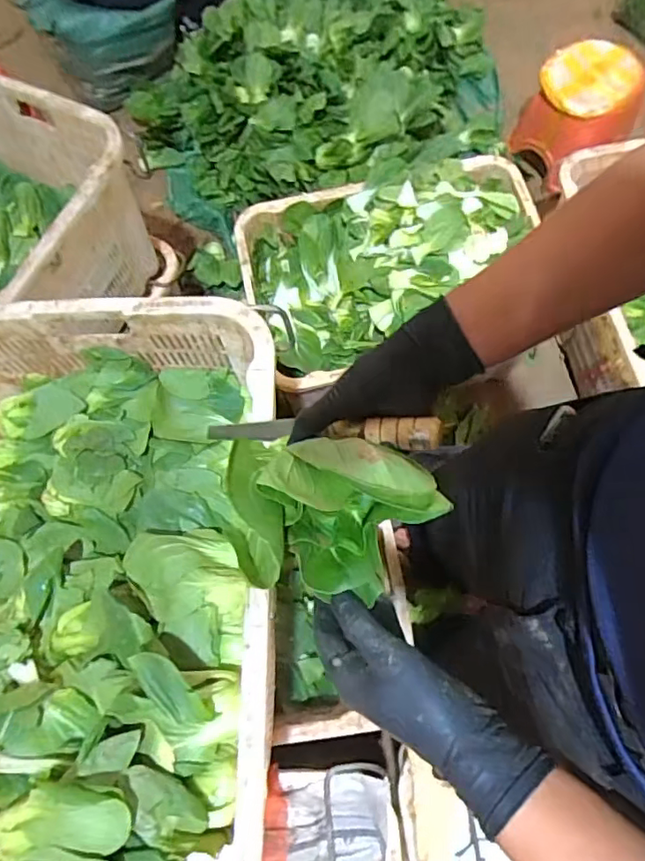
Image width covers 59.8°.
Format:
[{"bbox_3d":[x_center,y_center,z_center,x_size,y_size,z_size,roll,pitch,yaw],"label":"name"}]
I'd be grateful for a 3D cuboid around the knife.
[{"bbox_3d":[-0.006,0.002,0.446,0.198,0.019,0.019,0,71,25],"label":"knife"}]

